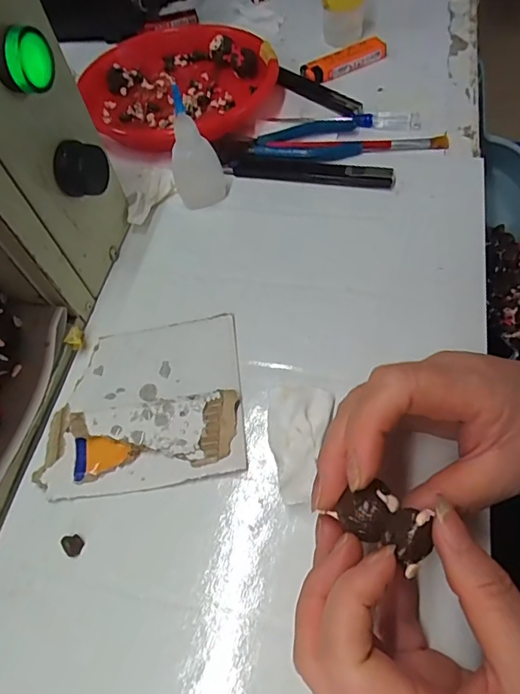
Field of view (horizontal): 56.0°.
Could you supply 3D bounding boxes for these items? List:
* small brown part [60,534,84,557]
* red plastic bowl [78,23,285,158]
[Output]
[{"bbox_3d":[-0.098,0.103,0.257,0.009,0.005,0.011,-42,65,-18],"label":"small brown part"},{"bbox_3d":[-0.074,-0.236,0.443,0.173,0.033,0.163,-18,60,-5],"label":"red plastic bowl"}]

